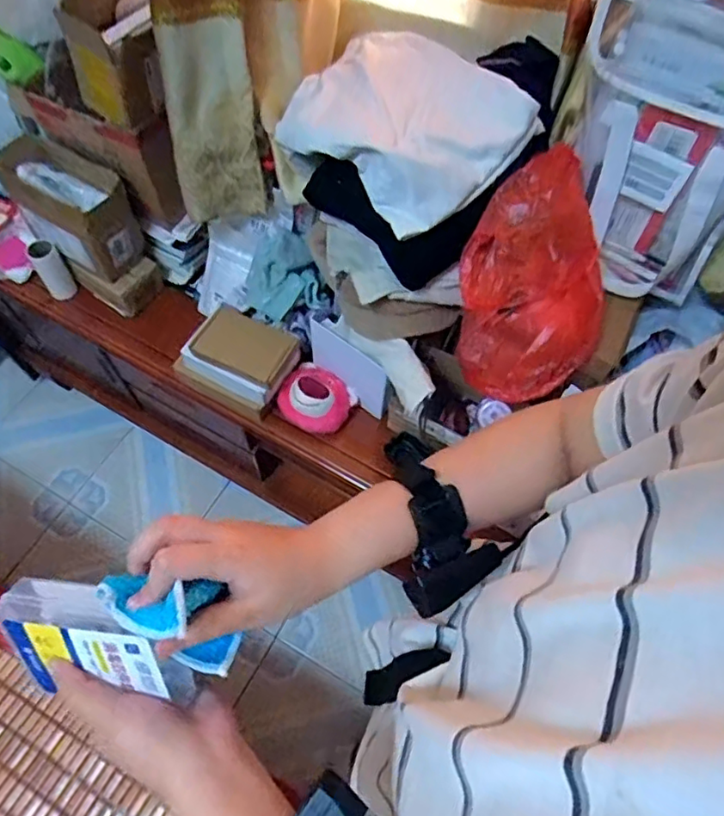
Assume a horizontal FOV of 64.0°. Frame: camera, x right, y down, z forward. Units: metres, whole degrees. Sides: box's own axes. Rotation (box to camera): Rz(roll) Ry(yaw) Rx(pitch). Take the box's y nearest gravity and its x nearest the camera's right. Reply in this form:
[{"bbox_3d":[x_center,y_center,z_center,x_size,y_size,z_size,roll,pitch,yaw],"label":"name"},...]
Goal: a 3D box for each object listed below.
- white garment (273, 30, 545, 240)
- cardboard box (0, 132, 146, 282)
[{"bbox_3d":[0.037,-0.342,0.696,0.220,0.074,0.275,-40,70,-20],"label":"white garment"},{"bbox_3d":[-0.463,-0.320,0.907,0.237,0.133,0.106,32,65,14],"label":"cardboard box"}]

